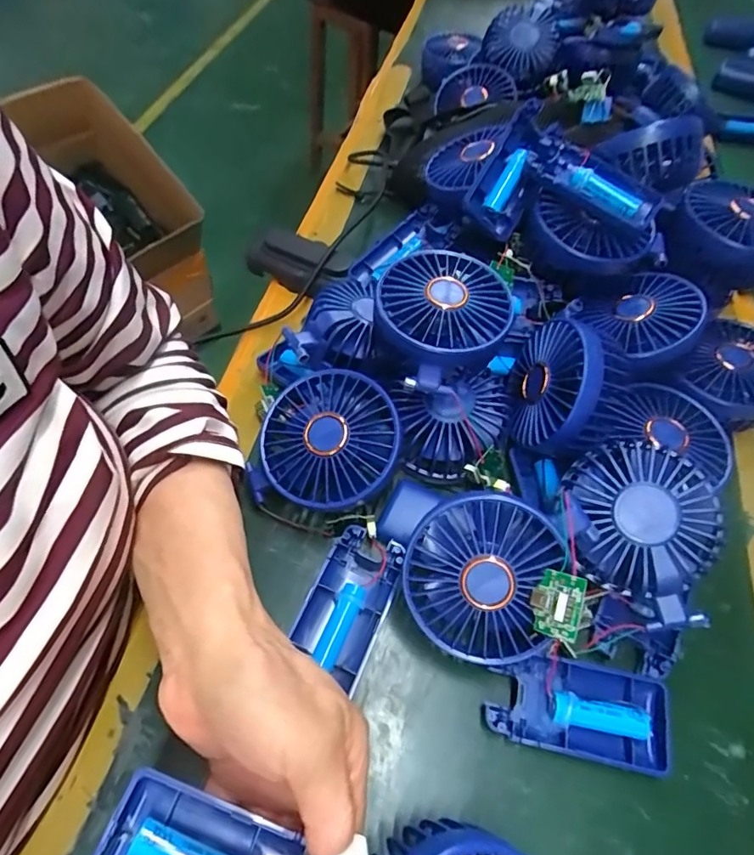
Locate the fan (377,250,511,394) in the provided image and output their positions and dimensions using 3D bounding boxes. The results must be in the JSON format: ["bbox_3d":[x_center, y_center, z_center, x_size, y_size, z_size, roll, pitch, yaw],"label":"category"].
[{"bbox_3d":[0.042,-0.074,0.325,0.082,0.028,0.085,2,58,-3],"label":"fan"}]

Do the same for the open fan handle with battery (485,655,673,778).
[{"bbox_3d":[0.105,0.149,0.270,0.091,0.014,0.042,12,58,4],"label":"open fan handle with battery"}]

